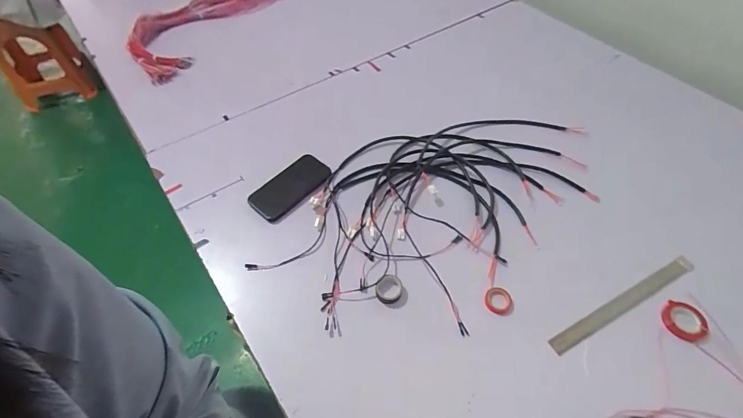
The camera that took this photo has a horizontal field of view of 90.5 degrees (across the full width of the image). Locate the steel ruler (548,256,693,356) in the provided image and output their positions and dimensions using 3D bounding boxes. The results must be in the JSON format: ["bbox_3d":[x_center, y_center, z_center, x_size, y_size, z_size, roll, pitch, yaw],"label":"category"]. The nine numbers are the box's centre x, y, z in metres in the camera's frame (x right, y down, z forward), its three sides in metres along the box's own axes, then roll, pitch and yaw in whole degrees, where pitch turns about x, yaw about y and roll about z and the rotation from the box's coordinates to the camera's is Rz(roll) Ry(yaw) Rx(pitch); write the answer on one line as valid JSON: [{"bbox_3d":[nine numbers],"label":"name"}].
[{"bbox_3d":[0.427,0.156,0.618,0.324,0.007,0.027,-22,59,-17],"label":"steel ruler"}]

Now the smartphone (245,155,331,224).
[{"bbox_3d":[-0.155,-0.041,0.735,0.092,0.012,0.168,38,61,24],"label":"smartphone"}]

